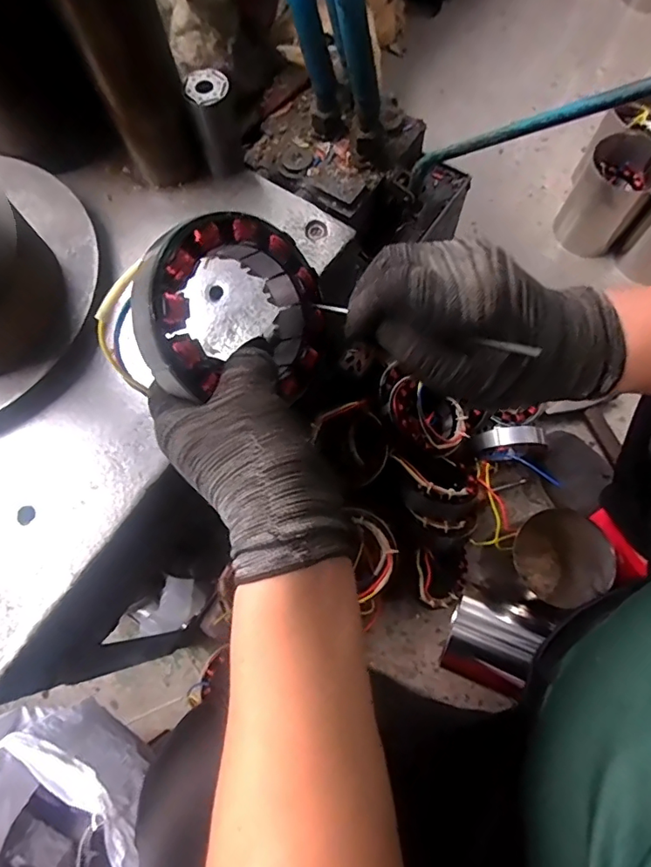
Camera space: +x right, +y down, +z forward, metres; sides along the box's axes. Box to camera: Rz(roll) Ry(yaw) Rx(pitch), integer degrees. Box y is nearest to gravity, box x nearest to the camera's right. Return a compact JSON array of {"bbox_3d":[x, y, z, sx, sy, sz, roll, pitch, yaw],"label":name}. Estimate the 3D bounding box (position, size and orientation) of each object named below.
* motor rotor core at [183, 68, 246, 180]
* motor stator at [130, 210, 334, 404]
[{"bbox_3d":[-0.091,-0.260,0.428,0.032,0.073,0.031,-22,73,-5],"label":"motor rotor core"},{"bbox_3d":[-0.055,-0.074,0.299,0.122,0.034,0.101,-1,94,-40],"label":"motor stator"}]

